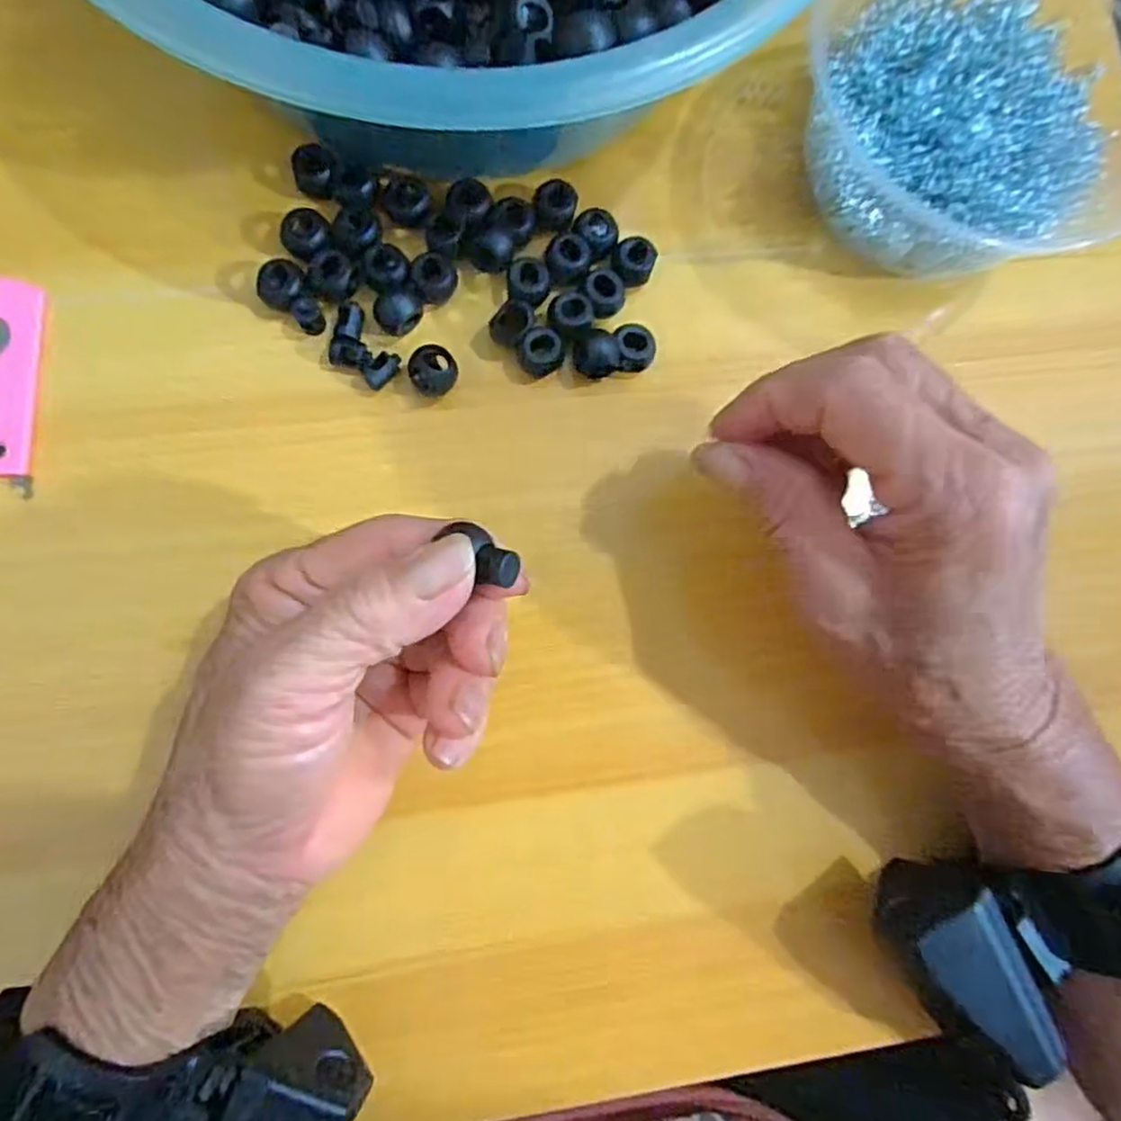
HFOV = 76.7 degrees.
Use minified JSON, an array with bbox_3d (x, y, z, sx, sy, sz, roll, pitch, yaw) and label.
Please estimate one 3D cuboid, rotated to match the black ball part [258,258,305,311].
[{"bbox_3d":[-0.100,-0.099,0.258,0.016,0.015,0.014,-40,88,-8],"label":"black ball part"}]

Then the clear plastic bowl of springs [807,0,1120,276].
[{"bbox_3d":[0.157,-0.169,0.271,0.126,0.056,0.131,10,82,-4],"label":"clear plastic bowl of springs"}]

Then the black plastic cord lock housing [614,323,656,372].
[{"bbox_3d":[0.028,-0.080,0.266,0.015,0.011,0.016,1,83,-5],"label":"black plastic cord lock housing"}]

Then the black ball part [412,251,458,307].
[{"bbox_3d":[-0.047,-0.105,0.266,0.017,0.011,0.020,-12,84,-7],"label":"black ball part"}]

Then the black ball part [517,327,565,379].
[{"bbox_3d":[-0.007,-0.077,0.264,0.015,0.017,0.014,1,83,-5],"label":"black ball part"}]

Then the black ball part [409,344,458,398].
[{"bbox_3d":[-0.046,-0.068,0.259,0.017,0.016,0.015,-17,85,-7],"label":"black ball part"}]

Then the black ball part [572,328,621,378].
[{"bbox_3d":[0.013,-0.076,0.265,0.016,0.014,0.016,1,83,-5],"label":"black ball part"}]

